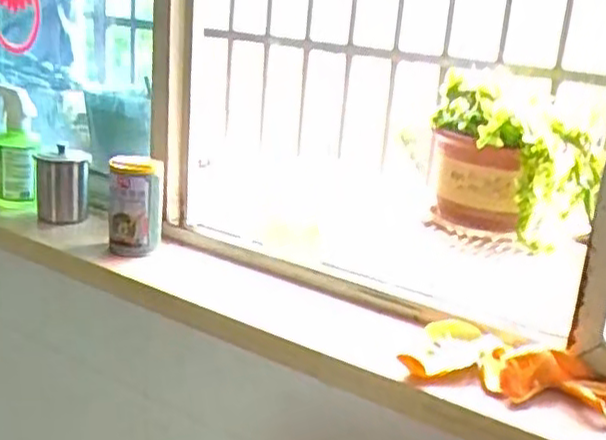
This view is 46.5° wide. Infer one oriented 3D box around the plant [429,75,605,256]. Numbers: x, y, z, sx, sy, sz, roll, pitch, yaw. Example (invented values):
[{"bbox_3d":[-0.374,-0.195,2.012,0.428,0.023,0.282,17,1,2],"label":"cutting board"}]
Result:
[{"bbox_3d":[0.383,-0.094,1.305,0.288,0.267,0.247,8,17,10],"label":"plant"}]

